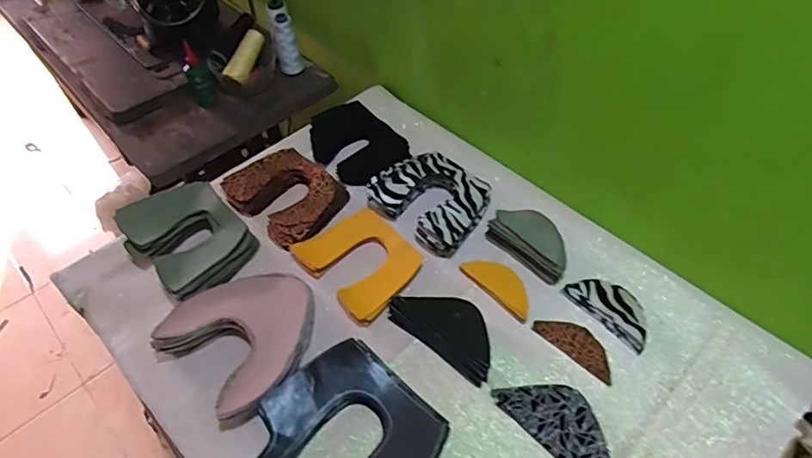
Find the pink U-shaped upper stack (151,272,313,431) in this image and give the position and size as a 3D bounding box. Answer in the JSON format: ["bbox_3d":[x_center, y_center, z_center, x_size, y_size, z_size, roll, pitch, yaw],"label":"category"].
[{"bbox_3d":[-0.191,0.127,0.636,0.172,0.057,0.176,37,61,27],"label":"pink U-shaped upper stack"}]

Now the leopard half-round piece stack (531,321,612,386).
[{"bbox_3d":[0.210,0.140,0.636,0.104,0.004,0.044,37,61,27],"label":"leopard half-round piece stack"}]

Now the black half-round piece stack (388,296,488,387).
[{"bbox_3d":[0.051,0.117,0.636,0.143,0.027,0.065,35,60,26],"label":"black half-round piece stack"}]

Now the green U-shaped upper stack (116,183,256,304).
[{"bbox_3d":[-0.304,0.008,0.723,0.187,0.052,0.133,36,61,26],"label":"green U-shaped upper stack"}]

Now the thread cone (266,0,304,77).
[{"bbox_3d":[-0.231,-0.359,0.994,0.050,0.117,0.057,-10,52,-6],"label":"thread cone"}]

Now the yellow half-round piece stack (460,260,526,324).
[{"bbox_3d":[0.125,0.071,0.682,0.045,0.009,0.107,-34,58,-23],"label":"yellow half-round piece stack"}]

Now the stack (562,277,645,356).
[{"bbox_3d":[0.263,0.098,0.659,0.057,0.018,0.112,-34,58,-23],"label":"stack"}]

